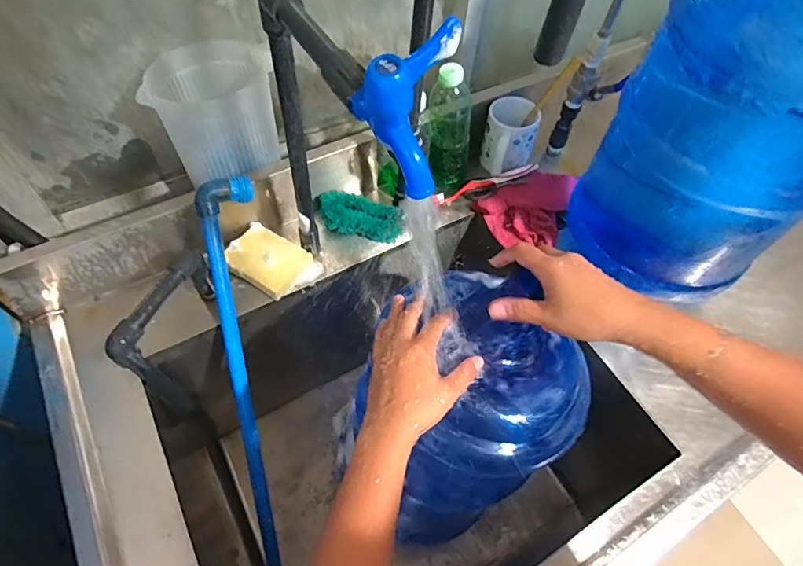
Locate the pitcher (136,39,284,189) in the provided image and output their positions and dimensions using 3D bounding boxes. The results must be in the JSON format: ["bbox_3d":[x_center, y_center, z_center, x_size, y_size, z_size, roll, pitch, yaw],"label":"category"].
[{"bbox_3d":[-0.245,-0.220,0.621,0.142,0.118,0.124,-27,61,-19],"label":"pitcher"}]

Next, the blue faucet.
[{"bbox_3d":[0.003,-0.111,0.302,0.062,0.083,0.060,25,59,13],"label":"blue faucet"}]

